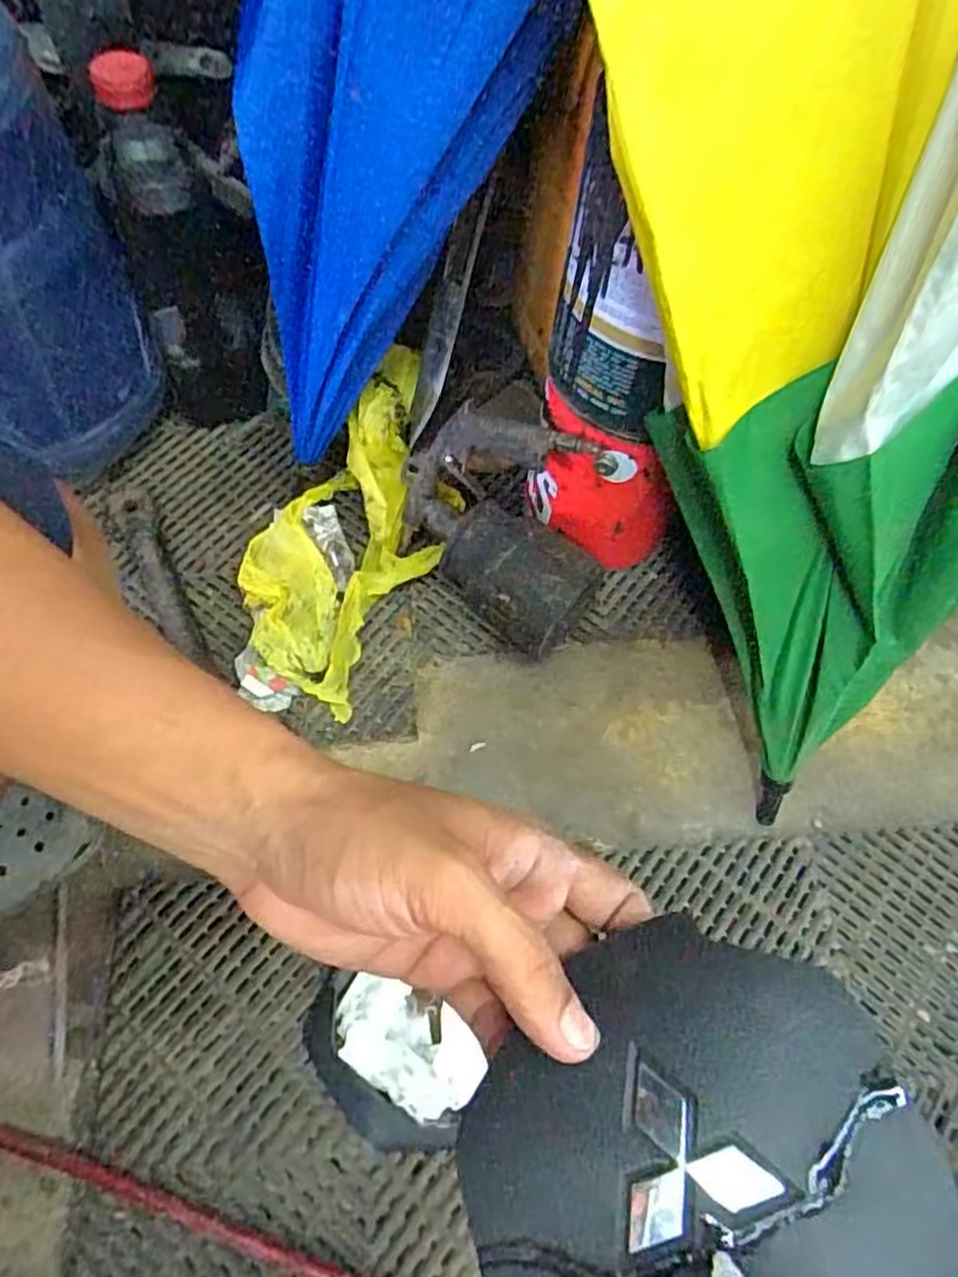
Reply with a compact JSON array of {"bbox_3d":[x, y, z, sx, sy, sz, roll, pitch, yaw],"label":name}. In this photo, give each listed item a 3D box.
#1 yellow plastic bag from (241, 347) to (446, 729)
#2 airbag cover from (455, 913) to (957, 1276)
[{"bbox_3d":[-0.125,-0.130,0.729,0.181,0.097,0.362,16,81,5],"label":"yellow plastic bag"},{"bbox_3d":[0.059,0.158,0.211,0.116,0.045,0.120,-21,55,7],"label":"airbag cover"}]

